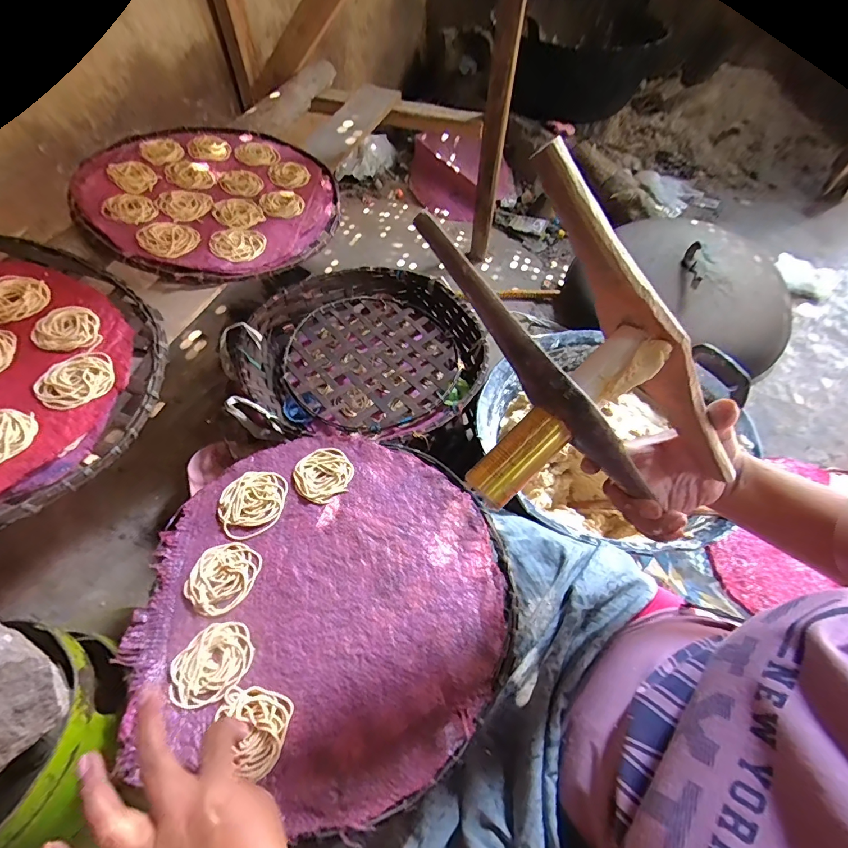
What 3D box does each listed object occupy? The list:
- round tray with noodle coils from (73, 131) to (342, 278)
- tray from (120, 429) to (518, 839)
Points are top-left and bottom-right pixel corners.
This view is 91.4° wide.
[{"bbox_3d":[-0.323,-0.355,0.648,0.356,0.070,0.337,0,56,0],"label":"round tray with noodle coils"},{"bbox_3d":[-0.094,0.153,0.413,0.349,0.027,0.317,18,58,12],"label":"tray"}]

